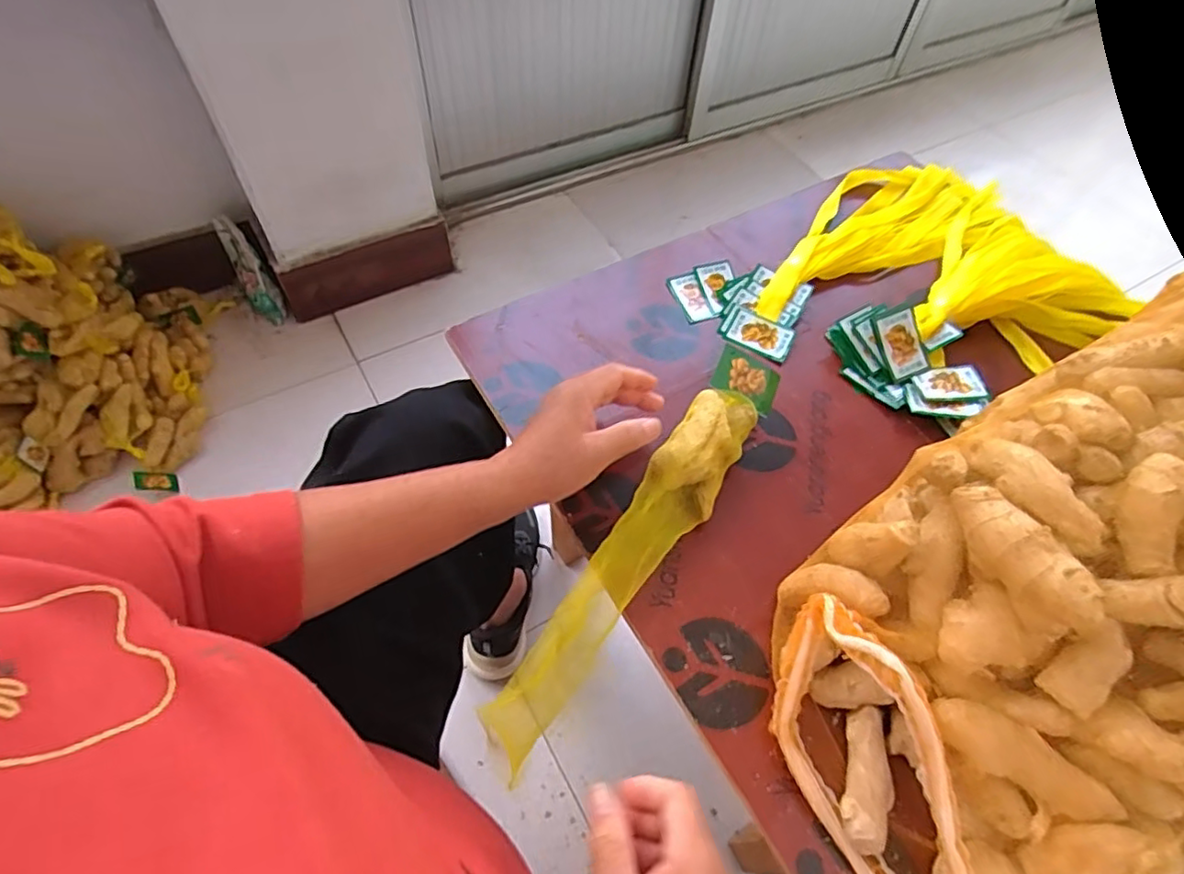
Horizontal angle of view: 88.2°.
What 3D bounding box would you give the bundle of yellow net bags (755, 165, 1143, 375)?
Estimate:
[{"bbox_3d":[0.385,-0.186,0.634,0.337,0.044,0.333,24,59,11],"label":"bundle of yellow net bags"}]

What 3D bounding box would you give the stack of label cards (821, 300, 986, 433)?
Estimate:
[{"bbox_3d":[0.289,-0.074,0.552,0.091,0.043,0.143,-38,67,-24],"label":"stack of label cards"}]

